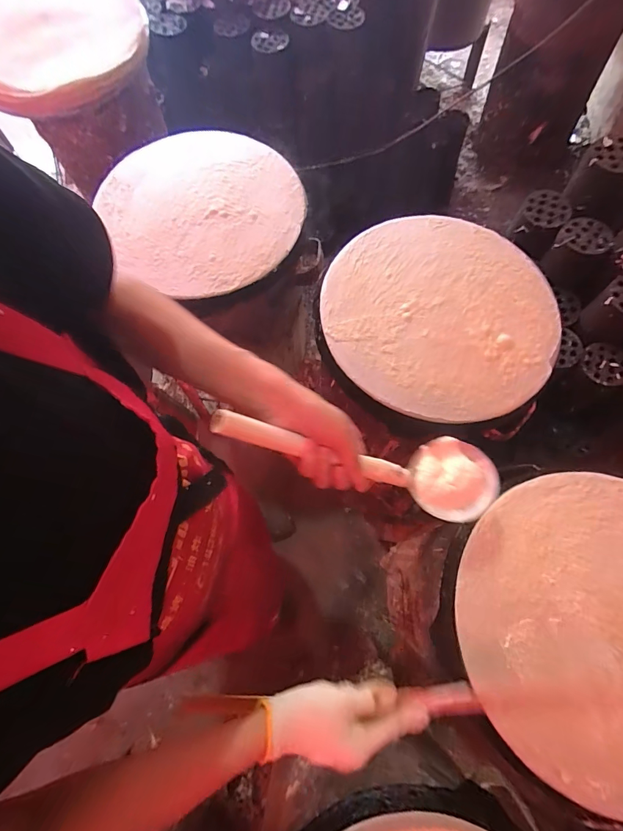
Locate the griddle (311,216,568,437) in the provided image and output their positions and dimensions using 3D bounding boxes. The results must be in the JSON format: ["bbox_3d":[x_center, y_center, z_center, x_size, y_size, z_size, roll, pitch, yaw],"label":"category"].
[{"bbox_3d":[0.201,-0.164,0.623,0.356,0.030,0.375,0,72,1],"label":"griddle"}]

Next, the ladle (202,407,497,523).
[{"bbox_3d":[0.060,0.040,0.400,0.325,0.063,0.091,18,70,-29],"label":"ladle"}]

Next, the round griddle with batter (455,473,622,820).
[{"bbox_3d":[0.366,0.257,0.482,0.354,0.027,0.356,0,72,1],"label":"round griddle with batter"}]

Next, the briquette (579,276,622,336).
[{"bbox_3d":[0.616,-0.213,0.777,0.104,0.084,0.099,0,72,1],"label":"briquette"}]

